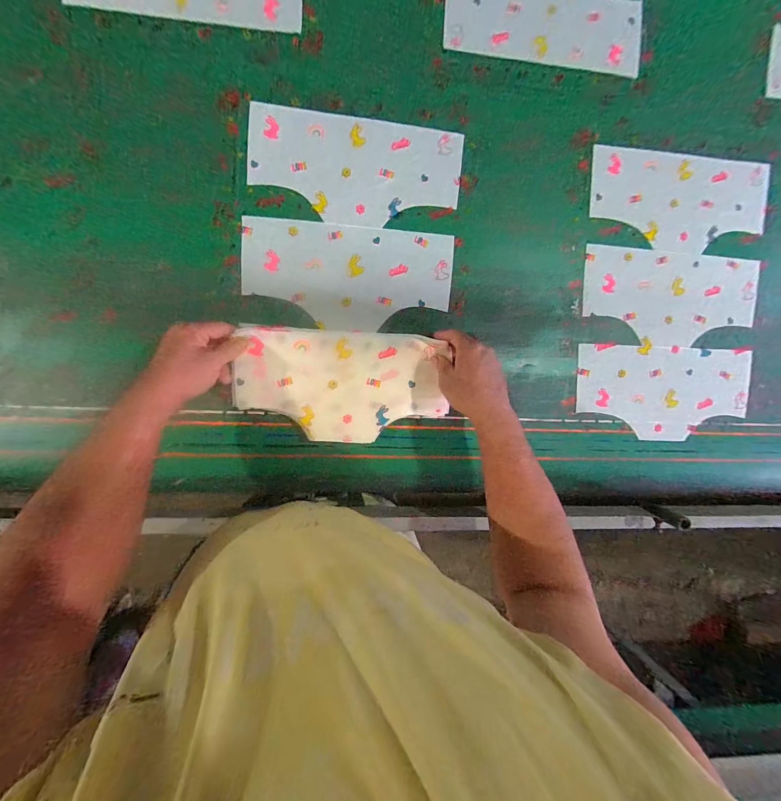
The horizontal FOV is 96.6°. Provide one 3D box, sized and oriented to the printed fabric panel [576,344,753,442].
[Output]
[{"bbox_3d":[0.455,-0.012,0.578,0.303,0.008,0.151,2,92,-6],"label":"printed fabric panel"}]

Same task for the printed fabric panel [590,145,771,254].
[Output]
[{"bbox_3d":[0.473,-0.321,0.566,0.307,0.010,0.151,2,93,-5],"label":"printed fabric panel"}]

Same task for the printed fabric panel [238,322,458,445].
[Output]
[{"bbox_3d":[-0.068,-0.022,0.503,0.294,0.019,0.158,2,92,-6],"label":"printed fabric panel"}]

